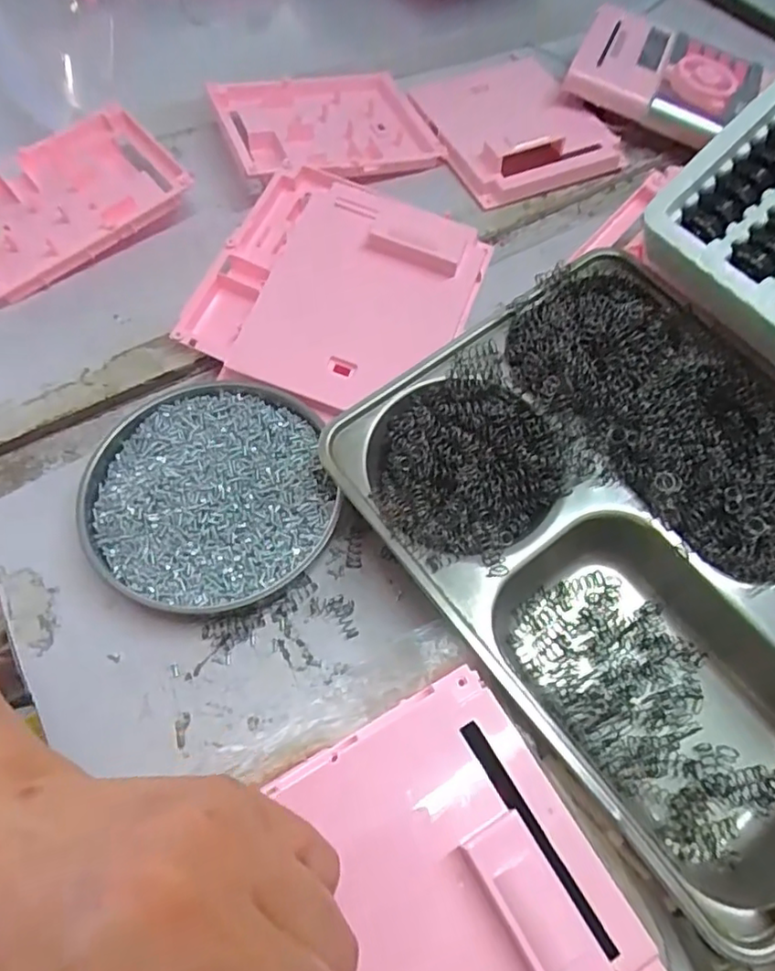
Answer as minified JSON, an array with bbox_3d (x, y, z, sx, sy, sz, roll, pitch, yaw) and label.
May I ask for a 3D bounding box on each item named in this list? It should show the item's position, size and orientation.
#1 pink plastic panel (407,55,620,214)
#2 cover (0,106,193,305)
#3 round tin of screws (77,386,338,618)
[{"bbox_3d":[0.097,-0.284,0.480,0.119,0.031,0.143,-23,65,-12],"label":"pink plastic panel"},{"bbox_3d":[-0.229,-0.205,0.432,0.157,0.026,0.120,-35,67,-17],"label":"cover"},{"bbox_3d":[-0.096,0.004,0.338,0.132,0.020,0.132,0,62,0],"label":"round tin of screws"}]

